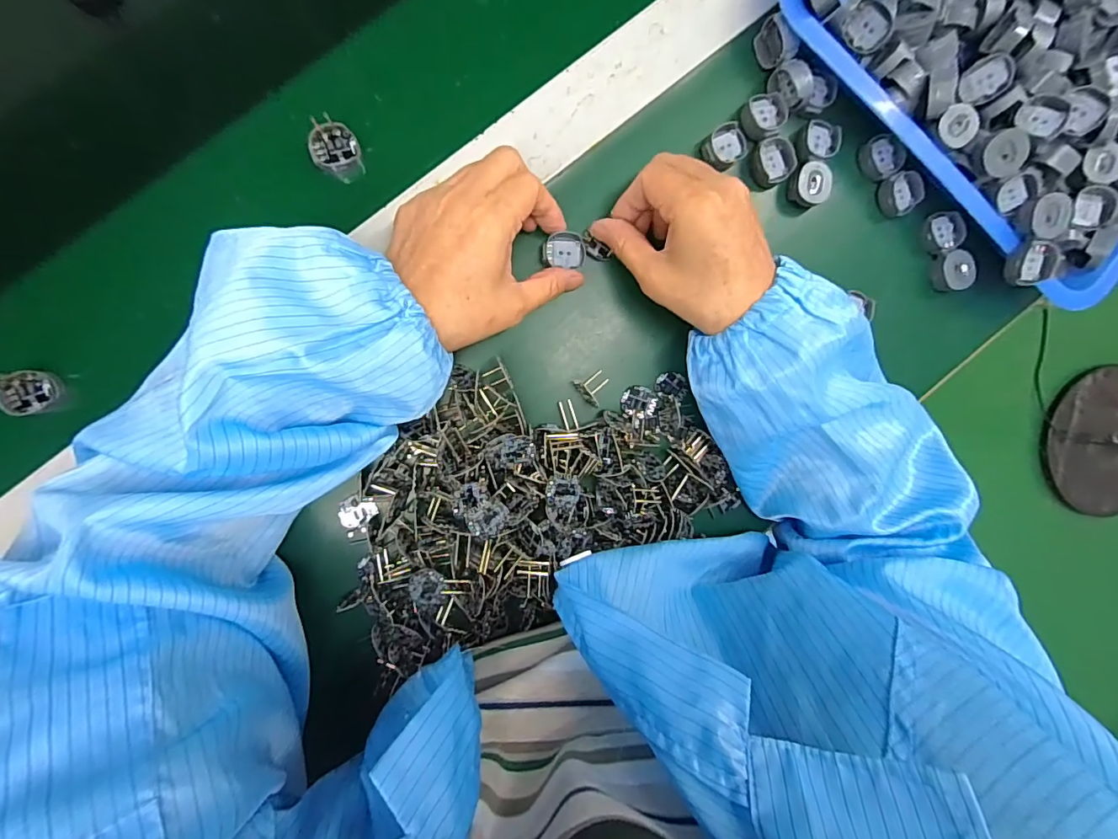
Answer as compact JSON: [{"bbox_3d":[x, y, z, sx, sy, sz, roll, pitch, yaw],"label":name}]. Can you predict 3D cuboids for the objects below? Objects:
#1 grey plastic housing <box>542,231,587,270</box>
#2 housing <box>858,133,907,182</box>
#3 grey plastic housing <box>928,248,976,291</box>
[{"bbox_3d":[0.003,-0.112,0.318,0.030,0.006,0.022,-4,95,-8],"label":"grey plastic housing"},{"bbox_3d":[0.232,-0.188,0.345,0.024,0.016,0.029,-29,98,-5],"label":"housing"},{"bbox_3d":[0.295,-0.111,0.360,0.023,0.015,0.029,-14,97,-7],"label":"grey plastic housing"}]

